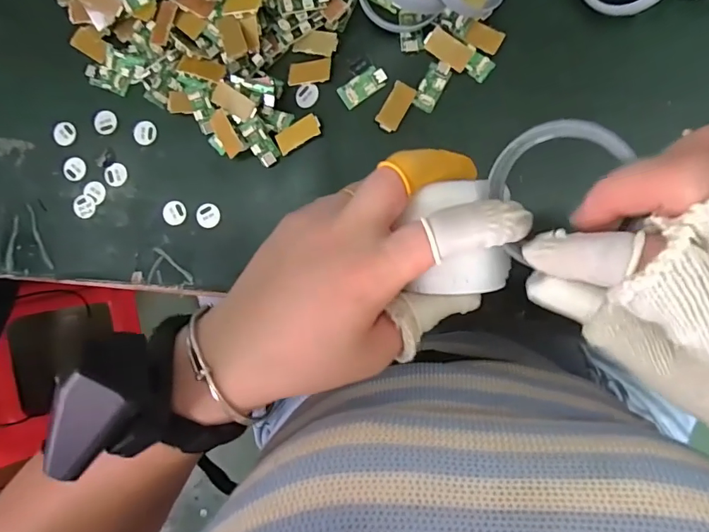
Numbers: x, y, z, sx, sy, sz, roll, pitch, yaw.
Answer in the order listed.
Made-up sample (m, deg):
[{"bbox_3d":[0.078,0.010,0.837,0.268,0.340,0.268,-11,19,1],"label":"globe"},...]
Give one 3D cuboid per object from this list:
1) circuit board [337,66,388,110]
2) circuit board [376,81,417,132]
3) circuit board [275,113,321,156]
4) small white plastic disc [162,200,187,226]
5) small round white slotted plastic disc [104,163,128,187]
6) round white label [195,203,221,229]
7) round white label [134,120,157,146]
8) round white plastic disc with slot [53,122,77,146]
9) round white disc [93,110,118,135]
[{"bbox_3d":[0.006,-0.119,0.314,0.033,0.008,0.016,-38,86,7],"label":"circuit board"},{"bbox_3d":[0.027,-0.105,0.315,0.015,0.004,0.032,29,95,7],"label":"circuit board"},{"bbox_3d":[-0.038,-0.089,0.320,0.032,0.004,0.016,-27,78,15],"label":"circuit board"},{"bbox_3d":[-0.129,-0.038,0.340,0.016,0.004,0.017,0,91,8],"label":"small white plastic disc"},{"bbox_3d":[-0.176,-0.067,0.349,0.018,0.004,0.017,0,91,8],"label":"small round white slotted plastic disc"},{"bbox_3d":[-0.104,-0.036,0.338,0.017,0.004,0.017,0,91,8],"label":"round white label"},{"bbox_3d":[-0.153,-0.098,0.348,0.016,0.004,0.017,0,91,8],"label":"round white label"},{"bbox_3d":[-0.215,-0.098,0.353,0.017,0.004,0.017,0,85,-3],"label":"round white plastic disc with slot"},{"bbox_3d":[-0.183,-0.105,0.347,0.018,0.004,0.017,24,94,7],"label":"round white disc"}]

